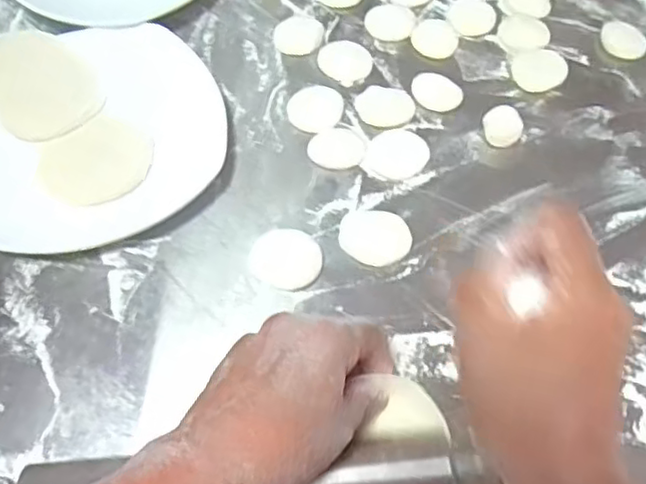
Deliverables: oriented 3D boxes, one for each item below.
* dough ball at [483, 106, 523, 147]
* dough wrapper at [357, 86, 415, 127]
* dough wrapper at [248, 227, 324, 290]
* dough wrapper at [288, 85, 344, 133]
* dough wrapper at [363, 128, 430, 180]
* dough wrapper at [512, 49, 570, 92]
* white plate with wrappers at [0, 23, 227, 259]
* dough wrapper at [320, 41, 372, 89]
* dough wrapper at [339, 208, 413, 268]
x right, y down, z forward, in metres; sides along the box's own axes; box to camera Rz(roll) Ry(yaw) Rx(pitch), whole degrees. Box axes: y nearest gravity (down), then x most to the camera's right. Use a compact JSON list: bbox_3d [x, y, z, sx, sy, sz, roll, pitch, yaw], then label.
[{"bbox_3d":[0.123,-0.078,0.451,0.025,0.019,0.023,0,59,0],"label":"dough ball"},{"bbox_3d":[0.044,-0.098,0.469,0.041,0.004,0.039,0,59,0],"label":"dough wrapper"},{"bbox_3d":[-0.022,0.009,0.405,0.044,0.004,0.040,0,59,0],"label":"dough wrapper"},{"bbox_3d":[-0.005,-0.095,0.467,0.038,0.005,0.039,0,59,0],"label":"dough wrapper"},{"bbox_3d":[0.051,-0.061,0.448,0.040,0.004,0.042,14,60,8],"label":"dough wrapper"},{"bbox_3d":[0.161,-0.128,0.488,0.037,0.004,0.044,38,66,20],"label":"dough wrapper"},{"bbox_3d":[-0.159,-0.075,0.446,0.175,0.021,0.173,0,59,0],"label":"white plate with wrappers"},{"bbox_3d":[0.017,-0.137,0.493,0.037,0.004,0.042,-34,65,-18],"label":"dough wrapper"},{"bbox_3d":[0.033,-0.004,0.413,0.044,0.004,0.041,0,59,0],"label":"dough wrapper"}]

